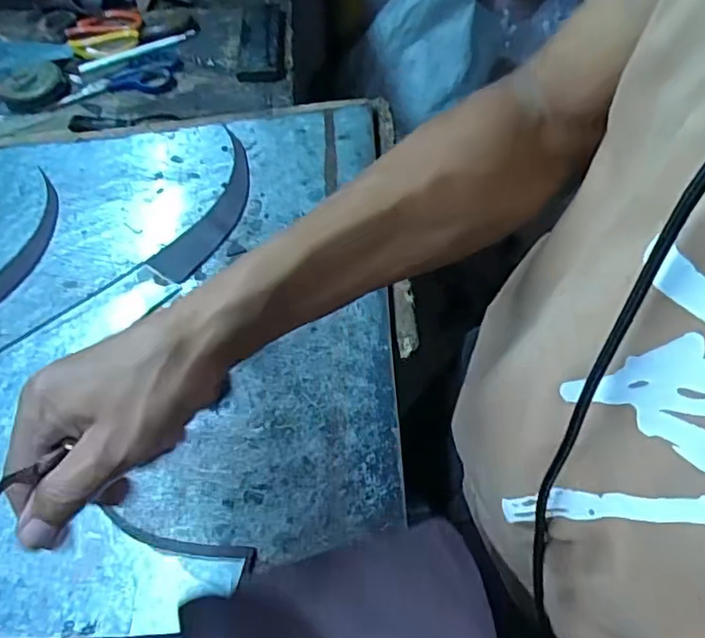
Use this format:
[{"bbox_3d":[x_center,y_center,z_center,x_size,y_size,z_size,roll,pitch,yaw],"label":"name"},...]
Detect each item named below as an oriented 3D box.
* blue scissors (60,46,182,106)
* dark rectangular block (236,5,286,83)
[{"bbox_3d":[-0.288,-0.300,0.745,0.151,0.011,0.075,-18,59,-9],"label":"blue scissors"},{"bbox_3d":[-0.118,-0.364,0.772,0.061,0.009,0.169,-4,58,0],"label":"dark rectangular block"}]

